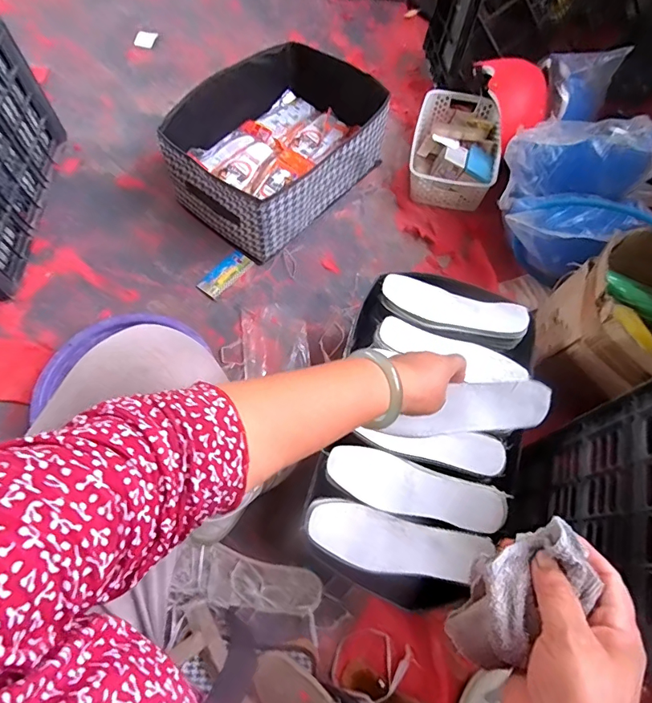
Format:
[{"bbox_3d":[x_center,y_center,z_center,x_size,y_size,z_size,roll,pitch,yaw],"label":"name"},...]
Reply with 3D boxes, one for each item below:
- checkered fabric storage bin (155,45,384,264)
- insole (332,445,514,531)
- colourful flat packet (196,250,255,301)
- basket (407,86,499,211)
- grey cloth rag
[{"bbox_3d":[-0.102,-0.449,0.997,0.316,0.194,0.439,37,70,14],"label":"checkered fabric storage bin"},{"bbox_3d":[0.115,0.184,0.595,0.229,0.023,0.069,19,67,6],"label":"insole"},{"bbox_3d":[-0.214,-0.164,0.959,0.059,0.011,0.120,37,70,14],"label":"colourful flat packet"},{"bbox_3d":[0.307,-0.485,1.071,0.197,0.091,0.306,14,66,5],"label":"basket"},{"bbox_3d":[0.122,0.153,0.285,0.057,0.029,0.104,43,87,15],"label":"grey cloth rag"}]

